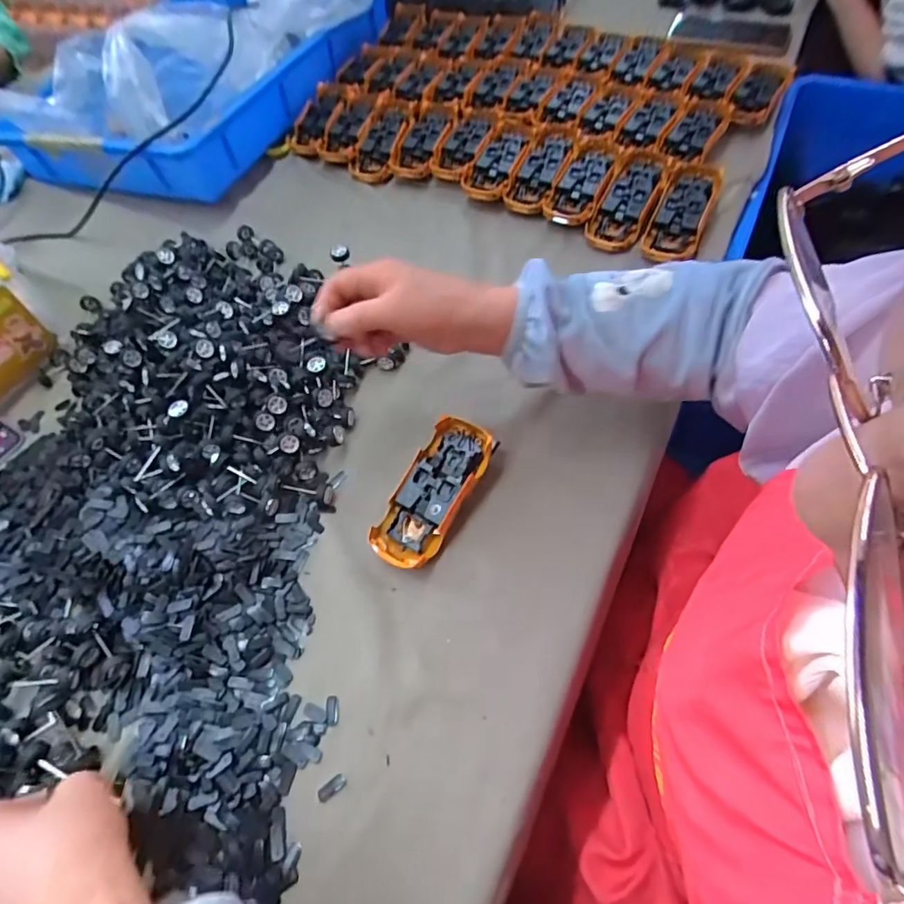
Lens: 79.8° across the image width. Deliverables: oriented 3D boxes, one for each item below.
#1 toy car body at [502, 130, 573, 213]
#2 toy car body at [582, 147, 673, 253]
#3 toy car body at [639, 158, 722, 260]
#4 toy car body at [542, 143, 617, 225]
[{"bbox_3d":[0.106,-0.341,0.649,0.054,0.015,0.125,22,76,16],"label":"toy car body"},{"bbox_3d":[0.200,-0.286,0.608,0.061,0.019,0.140,24,81,17],"label":"toy car body"},{"bbox_3d":[0.250,-0.266,0.584,0.054,0.021,0.139,20,76,15],"label":"toy car body"},{"bbox_3d":[0.151,-0.317,0.632,0.060,0.025,0.131,16,62,15],"label":"toy car body"}]

